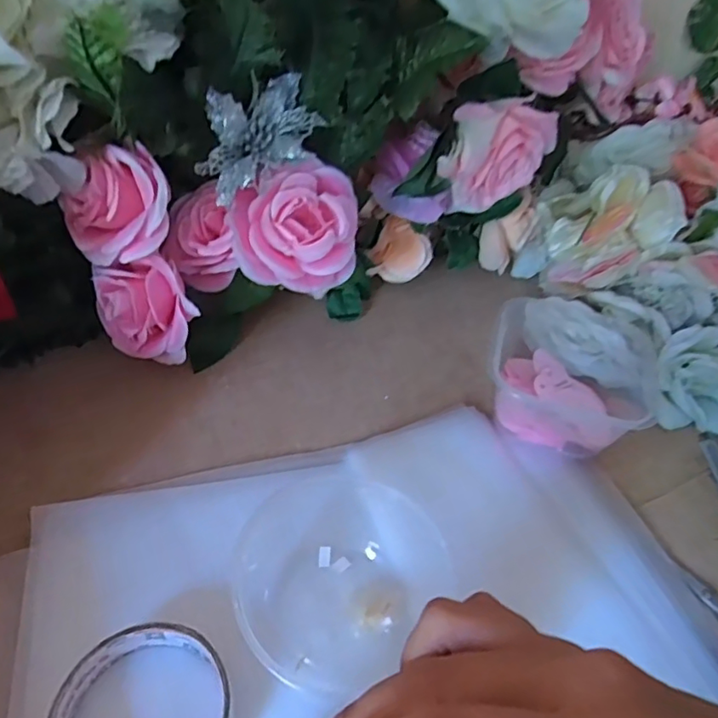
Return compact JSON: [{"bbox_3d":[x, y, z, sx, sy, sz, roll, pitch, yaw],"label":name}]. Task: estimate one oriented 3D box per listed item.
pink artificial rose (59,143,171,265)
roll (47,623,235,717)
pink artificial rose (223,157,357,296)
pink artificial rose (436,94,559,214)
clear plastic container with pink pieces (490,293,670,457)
[{"bbox_3d":[-0.156,-0.098,0.359,0.060,0.067,0.045,-16,50,-24],"label":"pink artificial rose"},{"bbox_3d":[-0.102,0.173,0.267,0.080,0.023,0.080,3,45,-3],"label":"roll"},{"bbox_3d":[-0.042,-0.091,0.385,0.091,0.083,0.050,-4,21,-20],"label":"pink artificial rose"},{"bbox_3d":[0.097,-0.136,0.386,0.075,0.082,0.042,-16,50,-24],"label":"pink artificial rose"},{"bbox_3d":[0.169,0.003,0.443,0.126,0.060,0.146,18,46,11],"label":"clear plastic container with pink pieces"}]

